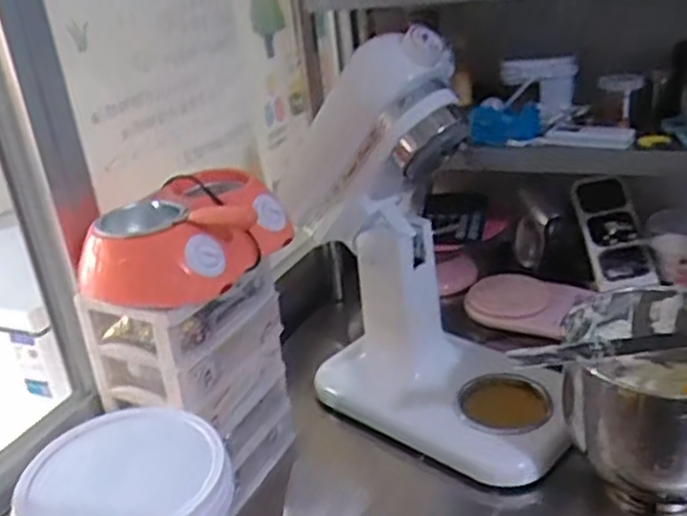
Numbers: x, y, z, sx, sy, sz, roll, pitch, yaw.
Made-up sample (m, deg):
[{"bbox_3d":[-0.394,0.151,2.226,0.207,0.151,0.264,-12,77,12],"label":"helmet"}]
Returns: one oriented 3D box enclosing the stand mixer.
[{"bbox_3d":[0.100,-0.018,0.928,0.412,0.498,0.210,16,32,40],"label":"stand mixer"}]

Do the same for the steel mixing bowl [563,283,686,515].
[{"bbox_3d":[0.362,0.167,0.799,0.210,0.198,0.214,-5,24,2],"label":"steel mixing bowl"}]

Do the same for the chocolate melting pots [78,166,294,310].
[{"bbox_3d":[-0.168,-0.025,0.804,0.141,0.089,0.240,10,29,32],"label":"chocolate melting pots"}]

